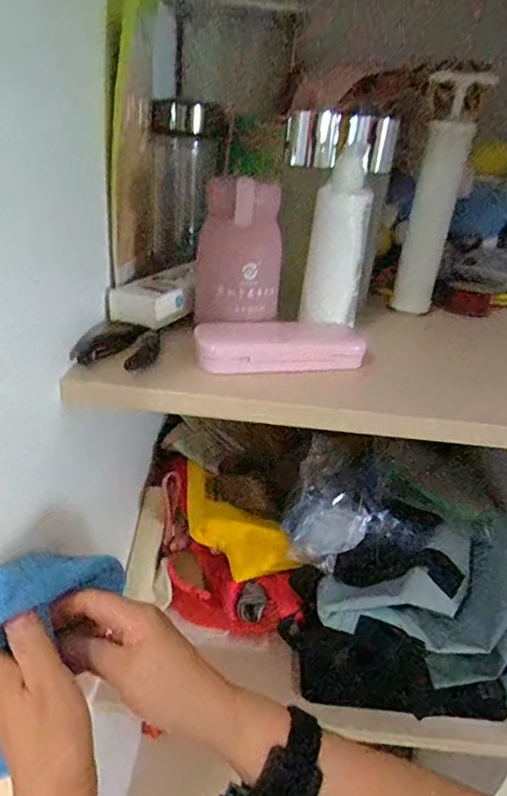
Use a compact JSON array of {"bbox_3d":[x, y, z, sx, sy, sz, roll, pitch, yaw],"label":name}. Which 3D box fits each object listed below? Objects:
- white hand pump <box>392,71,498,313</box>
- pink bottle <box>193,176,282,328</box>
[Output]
[{"bbox_3d":[0.191,-0.203,0.538,0.051,0.225,0.042,8,28,4],"label":"white hand pump"},{"bbox_3d":[-0.010,-0.124,0.437,0.074,0.113,0.053,6,28,0],"label":"pink bottle"}]

